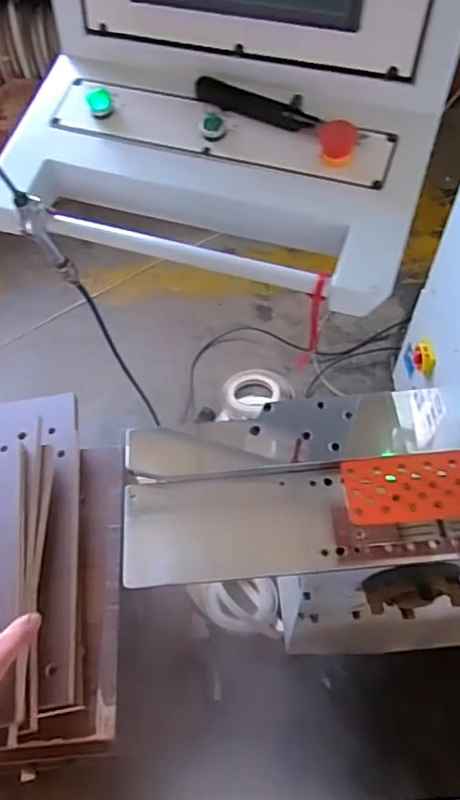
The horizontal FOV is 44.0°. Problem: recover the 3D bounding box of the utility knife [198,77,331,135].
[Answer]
[{"bbox_3d":[0.032,-0.340,0.664,0.161,0.012,0.032,25,85,15],"label":"utility knife"}]

